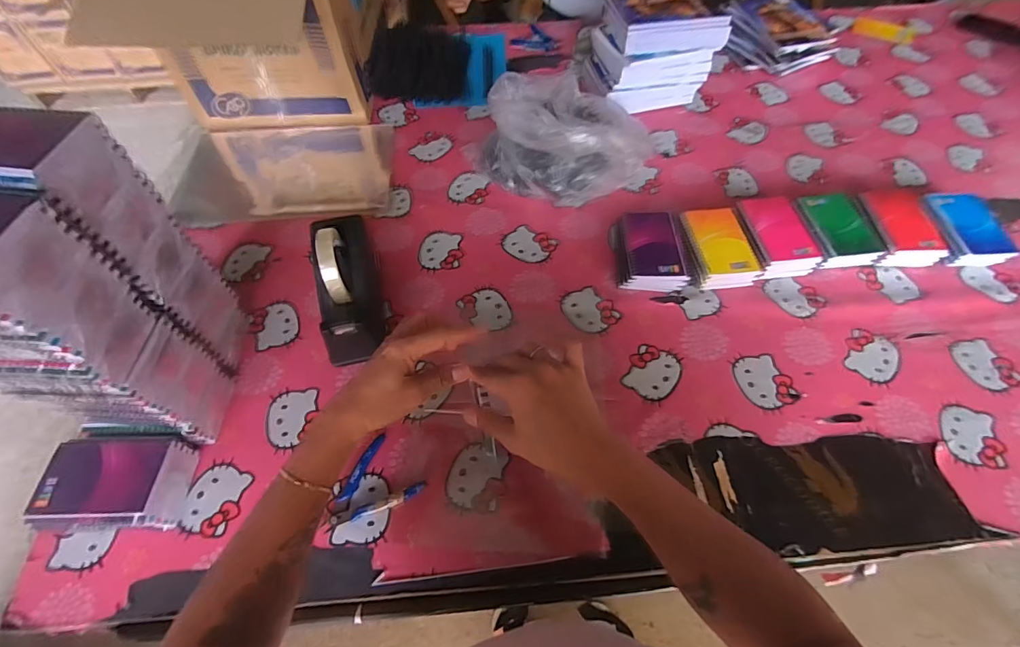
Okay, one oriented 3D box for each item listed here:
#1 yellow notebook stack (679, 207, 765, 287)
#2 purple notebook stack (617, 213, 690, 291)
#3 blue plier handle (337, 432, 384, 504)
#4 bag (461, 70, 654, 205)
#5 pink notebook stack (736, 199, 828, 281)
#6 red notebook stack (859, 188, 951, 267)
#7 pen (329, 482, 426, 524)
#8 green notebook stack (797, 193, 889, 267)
[{"bbox_3d":[0.327,-0.118,0.709,0.101,0.043,0.138,-10,58,-6],"label":"yellow notebook stack"},{"bbox_3d":[0.222,-0.111,0.701,0.101,0.045,0.138,4,58,3],"label":"purple notebook stack"},{"bbox_3d":[-0.182,0.176,0.550,0.014,0.009,0.089,19,60,12],"label":"blue plier handle"},{"bbox_3d":[0.102,-0.332,0.784,0.276,0.146,0.250,38,65,21],"label":"bag"},{"bbox_3d":[0.426,-0.139,0.721,0.103,0.046,0.137,-9,58,-6],"label":"pink notebook stack"},{"bbox_3d":[0.628,-0.155,0.720,0.103,0.047,0.138,2,58,2],"label":"red notebook stack"},{"bbox_3d":[-0.154,0.213,0.524,0.110,0.017,0.017,-18,59,-11],"label":"pen"},{"bbox_3d":[0.526,-0.150,0.726,0.100,0.038,0.132,-5,58,-3],"label":"green notebook stack"}]

